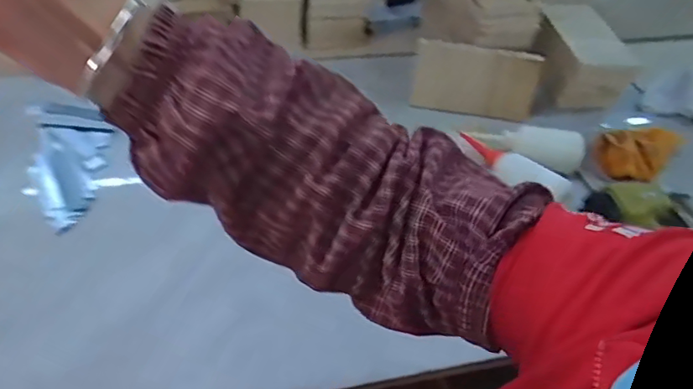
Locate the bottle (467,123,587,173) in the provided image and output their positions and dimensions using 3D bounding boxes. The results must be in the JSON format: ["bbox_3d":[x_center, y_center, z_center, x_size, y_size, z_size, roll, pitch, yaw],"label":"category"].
[{"bbox_3d":[0.271,-0.075,0.821,0.166,0.046,0.048,12,46,5],"label":"bottle"}]

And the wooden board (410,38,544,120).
[{"bbox_3d":[0.218,-0.189,0.902,0.210,0.136,0.016,7,51,-1],"label":"wooden board"}]

